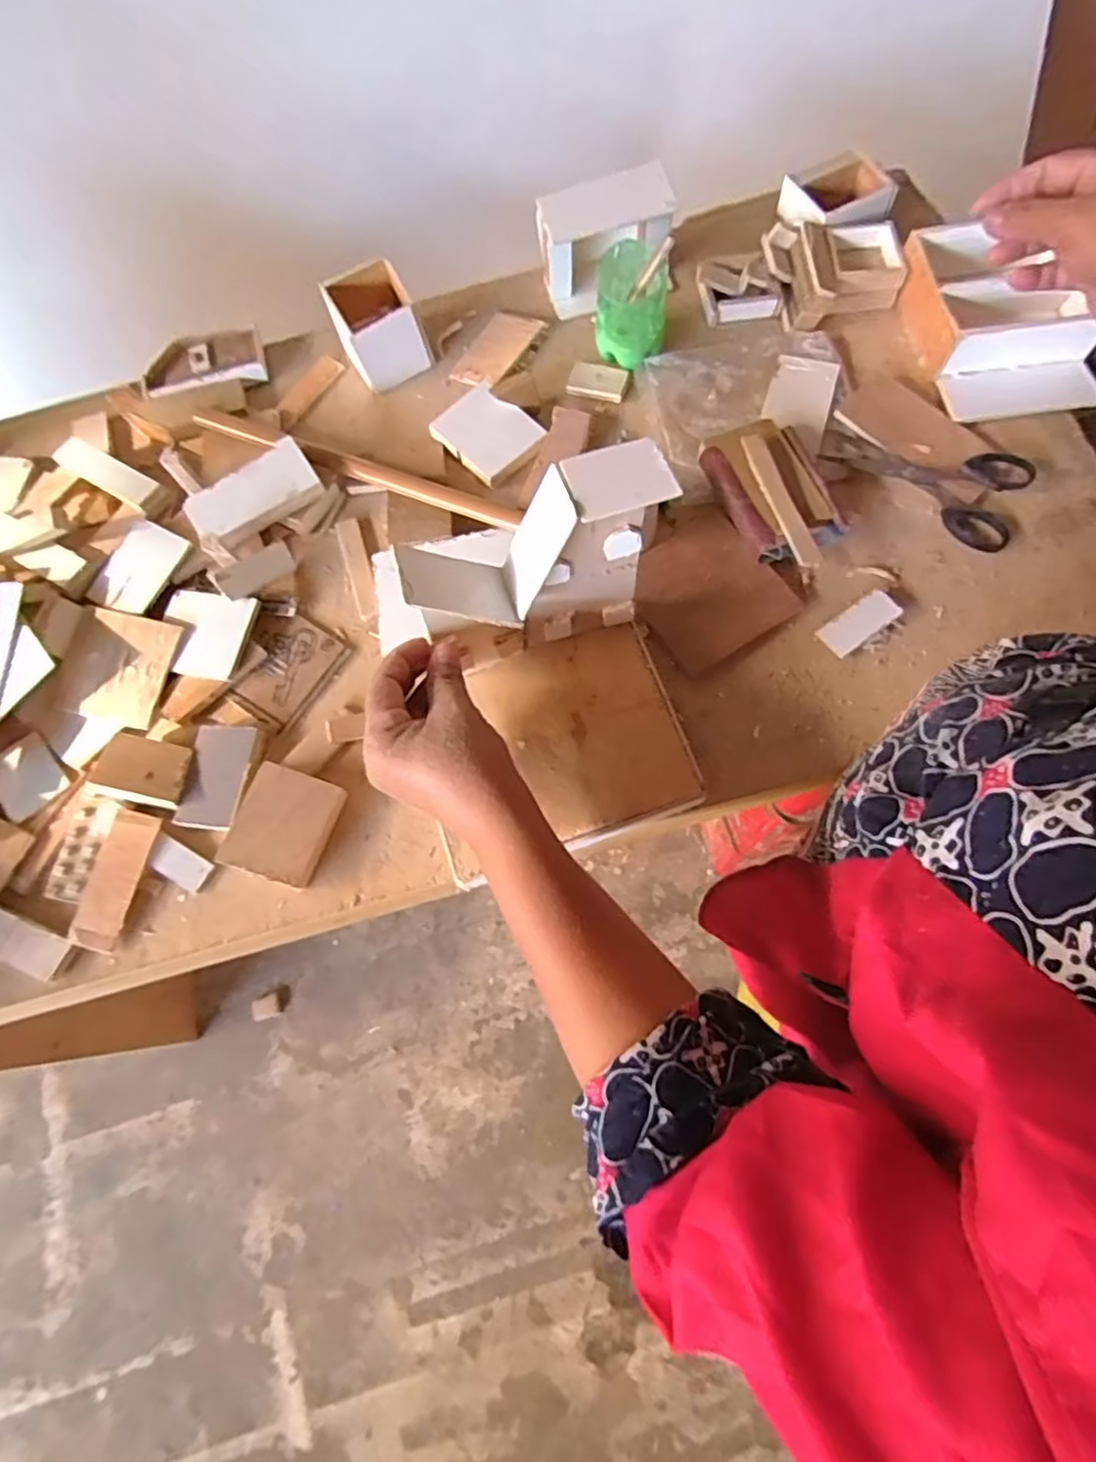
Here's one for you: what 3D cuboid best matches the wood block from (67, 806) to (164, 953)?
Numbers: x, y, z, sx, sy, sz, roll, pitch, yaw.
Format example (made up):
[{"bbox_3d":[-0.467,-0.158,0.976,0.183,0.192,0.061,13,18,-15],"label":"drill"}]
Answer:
[{"bbox_3d":[-0.298,0.102,0.465,0.035,0.004,0.093,13,75,4],"label":"wood block"}]

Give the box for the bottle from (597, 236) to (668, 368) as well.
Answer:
[{"bbox_3d":[0.070,-0.356,0.574,0.059,0.071,0.064,1,71,5],"label":"bottle"}]

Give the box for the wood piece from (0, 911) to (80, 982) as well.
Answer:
[{"bbox_3d":[-0.362,0.143,0.459,0.081,0.011,0.027,17,74,11],"label":"wood piece"}]

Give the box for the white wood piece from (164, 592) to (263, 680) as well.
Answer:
[{"bbox_3d":[-0.269,-0.076,0.525,0.068,0.006,0.068,11,75,6],"label":"white wood piece"}]

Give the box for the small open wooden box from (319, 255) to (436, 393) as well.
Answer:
[{"bbox_3d":[-0.149,-0.355,0.595,0.069,0.061,0.083,-24,71,-4],"label":"small open wooden box"}]

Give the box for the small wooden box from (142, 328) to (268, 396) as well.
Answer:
[{"bbox_3d":[-0.319,-0.340,0.629,0.106,0.019,0.065,-16,71,1],"label":"small wooden box"}]

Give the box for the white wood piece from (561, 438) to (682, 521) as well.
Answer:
[{"bbox_3d":[0.038,-0.134,0.356,0.053,0.007,0.041,-19,71,0],"label":"white wood piece"}]

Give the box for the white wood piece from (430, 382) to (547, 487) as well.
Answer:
[{"bbox_3d":[-0.050,-0.252,0.569,0.078,0.016,0.065,45,87,0],"label":"white wood piece"}]

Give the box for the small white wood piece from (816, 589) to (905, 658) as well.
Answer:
[{"bbox_3d":[0.228,-0.080,0.494,0.060,0.012,0.028,-35,72,-6],"label":"small white wood piece"}]

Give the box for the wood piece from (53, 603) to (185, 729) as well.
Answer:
[{"bbox_3d":[-0.330,-0.050,0.516,0.079,0.007,0.083,13,77,5],"label":"wood piece"}]

